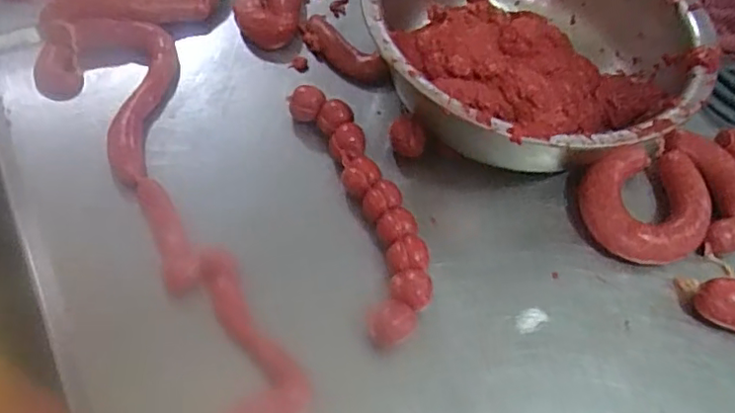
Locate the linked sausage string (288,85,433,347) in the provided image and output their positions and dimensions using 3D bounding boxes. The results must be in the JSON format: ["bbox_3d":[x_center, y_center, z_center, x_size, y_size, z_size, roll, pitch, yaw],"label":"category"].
[{"bbox_3d":[-0.007,-0.005,0.582,0.075,0.041,0.288,-14,59,-13],"label":"linked sausage string"}]

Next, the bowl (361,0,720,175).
[{"bbox_3d":[0.165,-0.164,0.641,0.319,0.122,0.325,2,57,-3],"label":"bowl"}]

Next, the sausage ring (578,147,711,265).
[{"bbox_3d":[0.277,-0.003,0.599,0.135,0.037,0.114,-30,64,-21],"label":"sausage ring"}]

